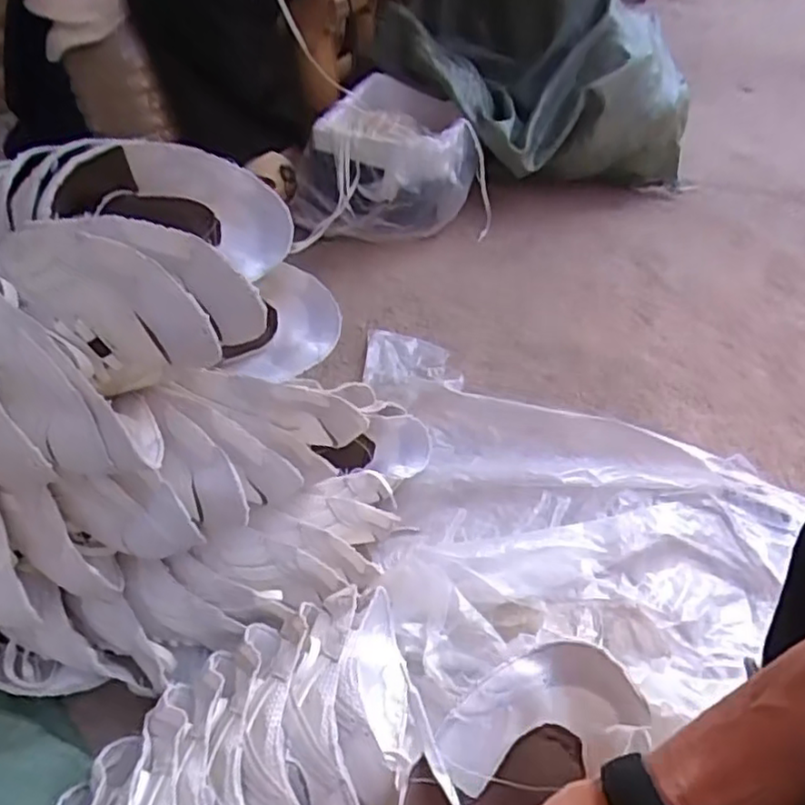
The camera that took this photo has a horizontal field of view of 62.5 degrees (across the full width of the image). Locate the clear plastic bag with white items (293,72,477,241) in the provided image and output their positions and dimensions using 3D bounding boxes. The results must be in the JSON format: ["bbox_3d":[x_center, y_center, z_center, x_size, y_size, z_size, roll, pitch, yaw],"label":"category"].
[{"bbox_3d":[-0.020,-0.439,1.205,0.282,0.182,0.307,12,43,18],"label":"clear plastic bag with white items"}]

